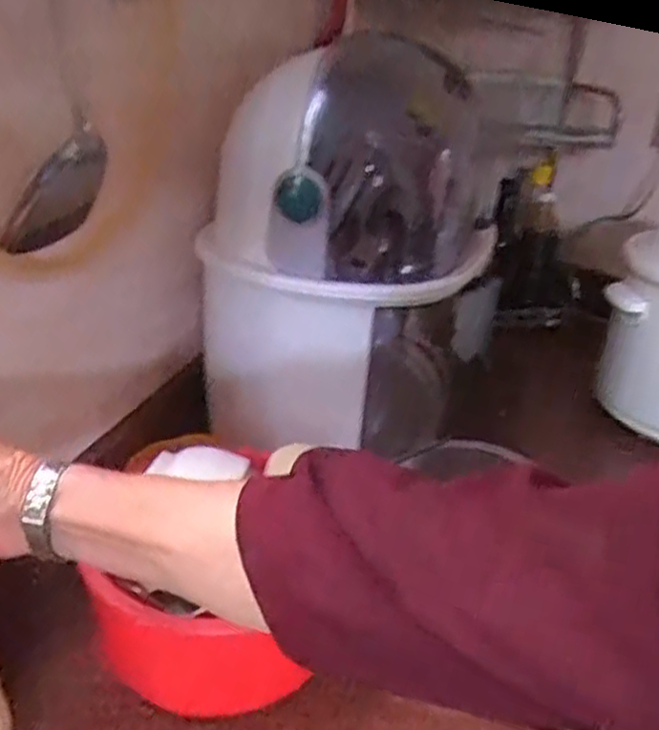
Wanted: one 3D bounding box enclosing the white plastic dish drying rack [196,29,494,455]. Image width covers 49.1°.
[{"bbox_3d":[0.019,-0.095,0.726,0.224,0.337,0.231,19,30,25],"label":"white plastic dish drying rack"}]

